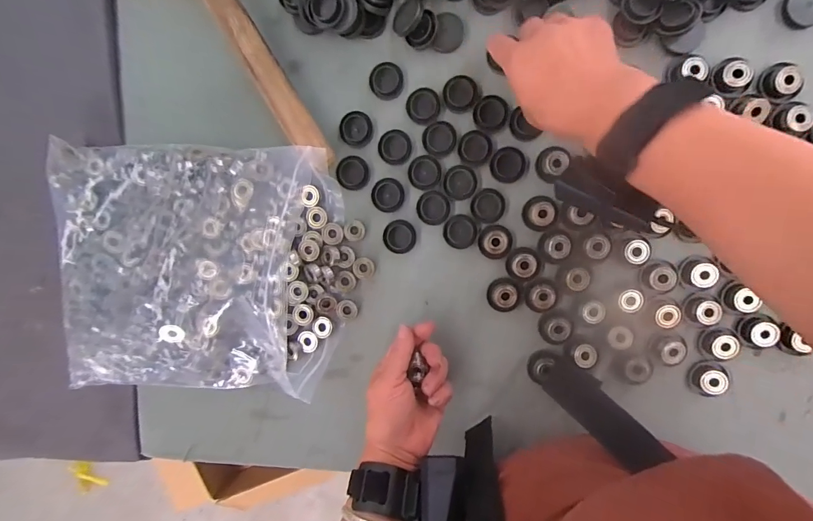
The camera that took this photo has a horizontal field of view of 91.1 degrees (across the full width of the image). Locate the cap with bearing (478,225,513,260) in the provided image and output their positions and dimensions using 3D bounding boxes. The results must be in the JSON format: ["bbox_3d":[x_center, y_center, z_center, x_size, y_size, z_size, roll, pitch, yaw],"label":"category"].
[{"bbox_3d":[0.084,-0.017,0.371,0.031,0.011,0.031,1,96,5],"label":"cap with bearing"}]

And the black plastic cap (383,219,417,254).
[{"bbox_3d":[-0.007,-0.023,0.384,0.031,0.006,0.031,1,96,5],"label":"black plastic cap"}]

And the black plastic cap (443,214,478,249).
[{"bbox_3d":[0.051,-0.027,0.376,0.031,0.007,0.032,1,96,5],"label":"black plastic cap"}]

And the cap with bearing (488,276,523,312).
[{"bbox_3d":[0.094,0.032,0.376,0.032,0.015,0.031,1,96,5],"label":"cap with bearing"}]

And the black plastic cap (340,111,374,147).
[{"bbox_3d":[-0.047,-0.125,0.379,0.031,0.010,0.030,1,96,5],"label":"black plastic cap"}]

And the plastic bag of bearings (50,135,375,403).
[{"bbox_3d":[-0.192,0.012,0.375,0.296,0.059,0.234,3,97,5],"label":"plastic bag of bearings"}]

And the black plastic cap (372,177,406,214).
[{"bbox_3d":[-0.018,-0.062,0.380,0.030,0.005,0.031,1,96,5],"label":"black plastic cap"}]

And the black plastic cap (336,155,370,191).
[{"bbox_3d":[-0.051,-0.083,0.379,0.031,0.006,0.031,1,96,5],"label":"black plastic cap"}]

